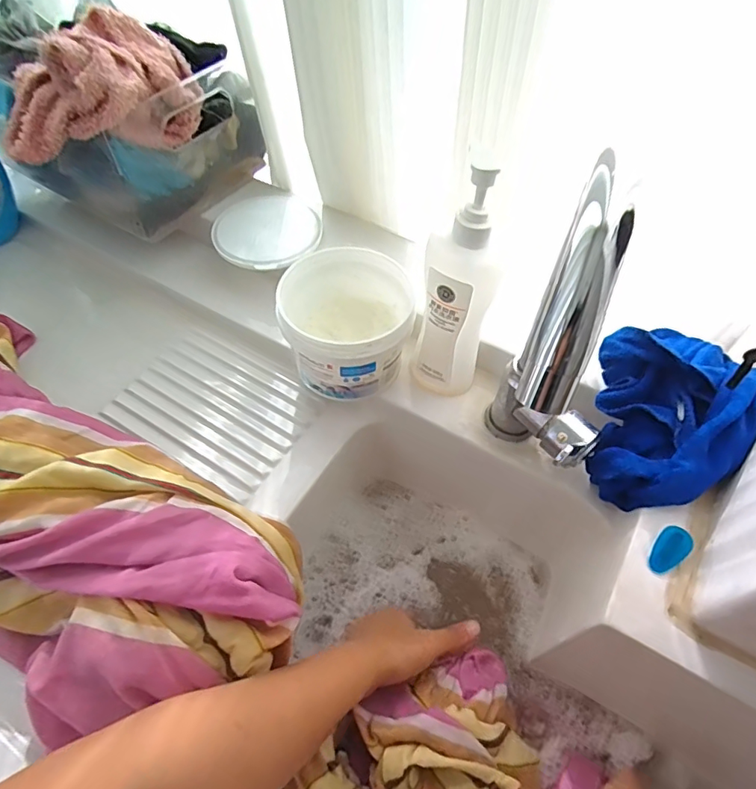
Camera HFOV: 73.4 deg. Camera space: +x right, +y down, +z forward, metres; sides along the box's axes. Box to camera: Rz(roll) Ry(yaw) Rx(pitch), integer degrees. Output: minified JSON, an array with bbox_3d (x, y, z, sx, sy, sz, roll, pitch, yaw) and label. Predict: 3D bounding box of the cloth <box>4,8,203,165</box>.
[{"bbox_3d":[-0.258,-0.282,0.475,0.162,0.096,0.136,-14,60,-9],"label":"cloth"}]

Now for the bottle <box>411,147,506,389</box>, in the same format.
[{"bbox_3d":[0.064,-0.078,0.419,0.061,0.212,0.046,10,59,5],"label":"bottle"}]

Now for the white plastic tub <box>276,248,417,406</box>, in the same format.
[{"bbox_3d":[-0.030,-0.059,0.492,0.111,0.106,0.113,0,58,-1],"label":"white plastic tub"}]

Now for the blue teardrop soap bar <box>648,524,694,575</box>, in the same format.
[{"bbox_3d":[0.218,0.115,0.378,0.021,0.009,0.038,41,66,21],"label":"blue teardrop soap bar"}]

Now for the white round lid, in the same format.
[{"bbox_3d":[-0.128,-0.195,0.585,0.118,0.013,0.140,-4,59,-3],"label":"white round lid"}]

